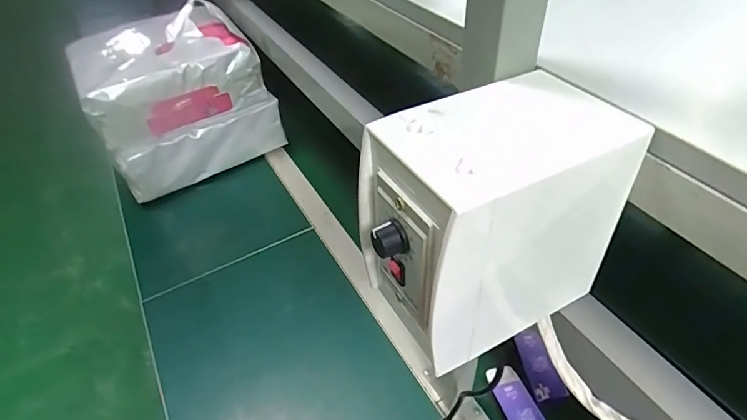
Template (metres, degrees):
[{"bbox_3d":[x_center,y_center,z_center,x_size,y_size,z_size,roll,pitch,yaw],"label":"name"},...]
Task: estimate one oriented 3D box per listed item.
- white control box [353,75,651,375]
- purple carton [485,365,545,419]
[{"bbox_3d":[0.081,0.007,0.345,0.172,0.150,0.107,-21,45,-19],"label":"white control box"},{"bbox_3d":[0.204,0.280,0.667,0.048,0.023,0.138,-13,43,-11],"label":"purple carton"}]

